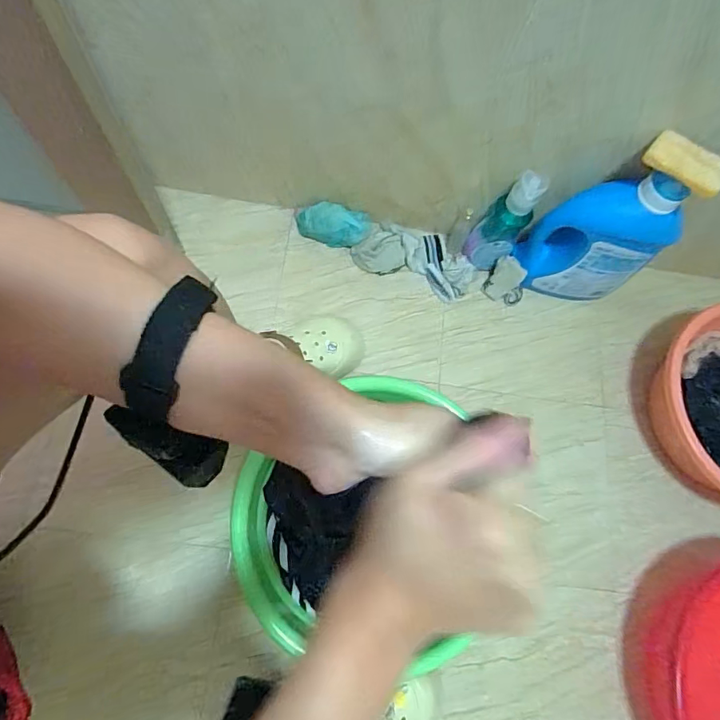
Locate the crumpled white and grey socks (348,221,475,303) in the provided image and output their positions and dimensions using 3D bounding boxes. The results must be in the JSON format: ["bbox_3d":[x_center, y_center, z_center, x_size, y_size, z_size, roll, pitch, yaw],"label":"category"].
[{"bbox_3d":[0.103,-0.188,0.862,0.221,0.042,0.115,21,72,1],"label":"crumpled white and grey socks"}]

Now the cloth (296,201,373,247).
[{"bbox_3d":[-0.045,-0.242,0.850,0.136,0.061,0.070,-1,73,-6],"label":"cloth"}]

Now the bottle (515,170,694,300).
[{"bbox_3d":[0.369,-0.194,0.757,0.188,0.273,0.078,10,72,-3],"label":"bottle"}]

